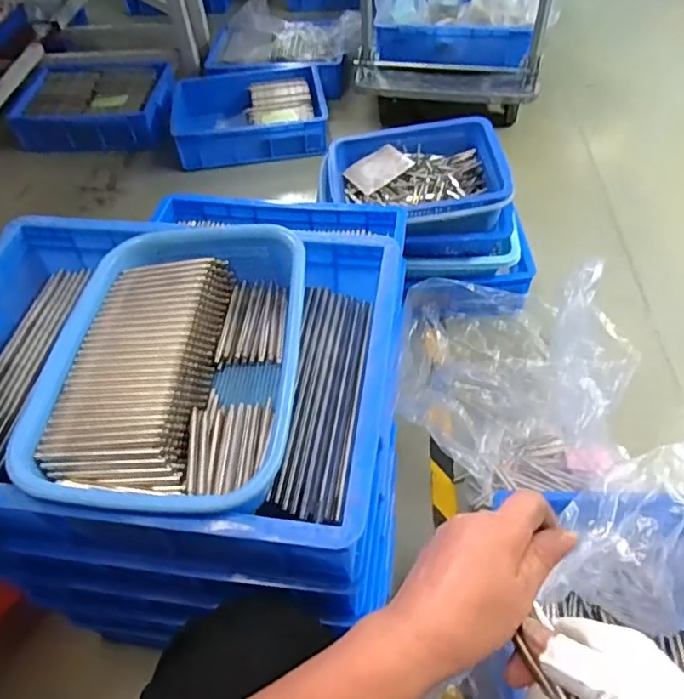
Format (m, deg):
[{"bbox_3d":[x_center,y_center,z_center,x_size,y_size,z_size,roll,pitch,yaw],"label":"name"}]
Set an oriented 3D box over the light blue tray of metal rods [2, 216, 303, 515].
[{"bbox_3d":[-0.141,0.012,0.506,0.206,0.069,0.289,1,52,5],"label":"light blue tray of metal rods"}]

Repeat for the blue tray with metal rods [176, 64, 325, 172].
[{"bbox_3d":[-0.258,-0.651,1.616,0.420,0.112,0.329,-7,51,-2],"label":"blue tray with metal rods"}]

